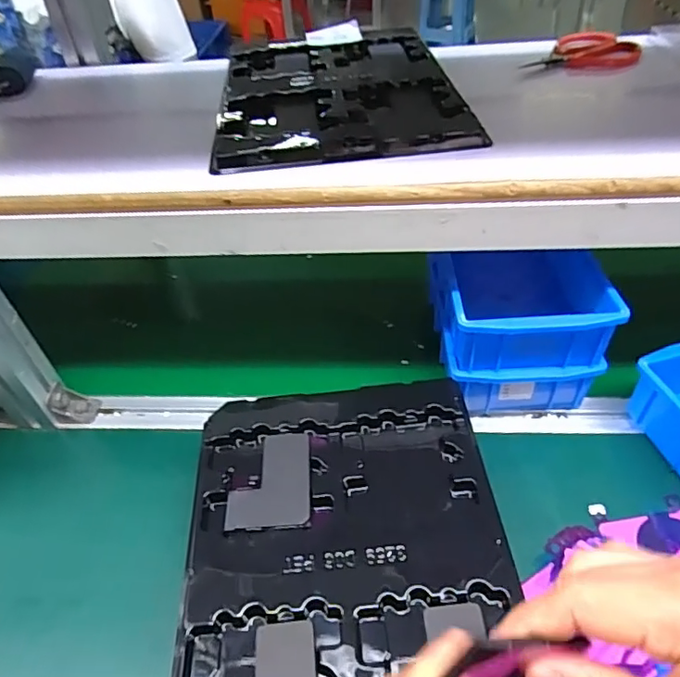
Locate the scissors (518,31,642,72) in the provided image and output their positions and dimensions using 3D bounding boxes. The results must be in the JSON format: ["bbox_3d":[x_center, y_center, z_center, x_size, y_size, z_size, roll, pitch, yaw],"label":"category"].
[{"bbox_3d":[0.233,-0.286,0.537,0.115,0.017,0.068,-11,44,-7],"label":"scissors"}]

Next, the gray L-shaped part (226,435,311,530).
[{"bbox_3d":[-0.052,0.105,0.404,0.060,0.004,0.078,-4,43,1],"label":"gray L-shaped part"}]

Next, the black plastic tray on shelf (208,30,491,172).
[{"bbox_3d":[-0.004,-0.236,0.499,0.207,0.012,0.287,-6,45,-1],"label":"black plastic tray on shelf"}]

